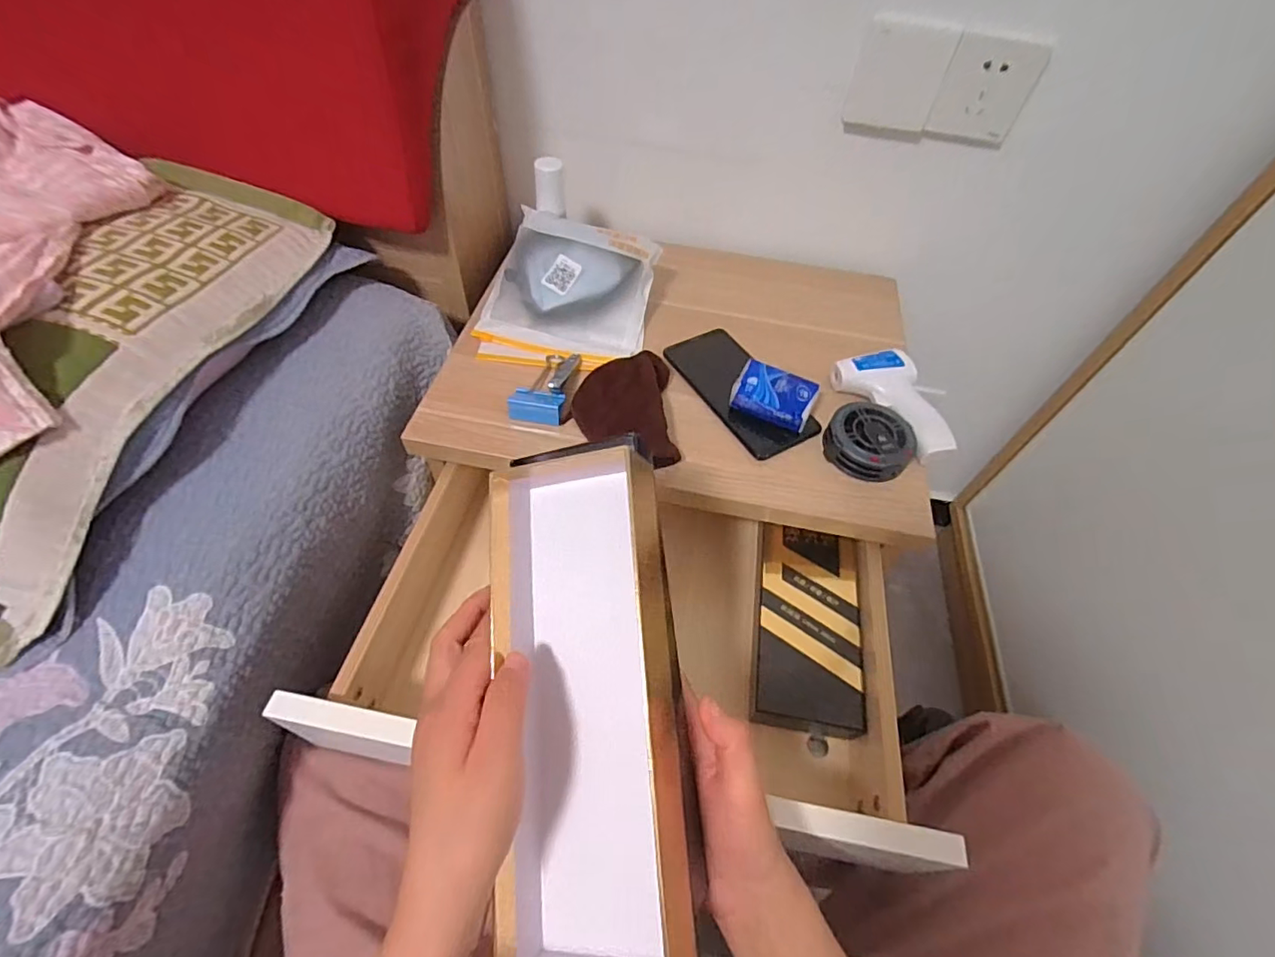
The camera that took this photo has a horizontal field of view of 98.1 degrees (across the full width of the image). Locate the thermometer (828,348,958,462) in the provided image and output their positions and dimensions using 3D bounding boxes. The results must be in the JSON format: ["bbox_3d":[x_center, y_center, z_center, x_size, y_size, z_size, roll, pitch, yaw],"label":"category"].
[{"bbox_3d":[0.255,-0.074,0.559,0.074,0.034,0.127,-5,55,-8],"label":"thermometer"}]

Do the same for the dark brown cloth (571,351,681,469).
[{"bbox_3d":[-0.013,-0.072,0.540,0.096,0.034,0.136,0,55,-4],"label":"dark brown cloth"}]

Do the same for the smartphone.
[{"bbox_3d":[0.105,-0.094,0.581,0.078,0.013,0.172,-26,60,-20],"label":"smartphone"}]

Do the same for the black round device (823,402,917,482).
[{"bbox_3d":[0.227,-0.035,0.546,0.079,0.034,0.081,2,55,-3],"label":"black round device"}]

